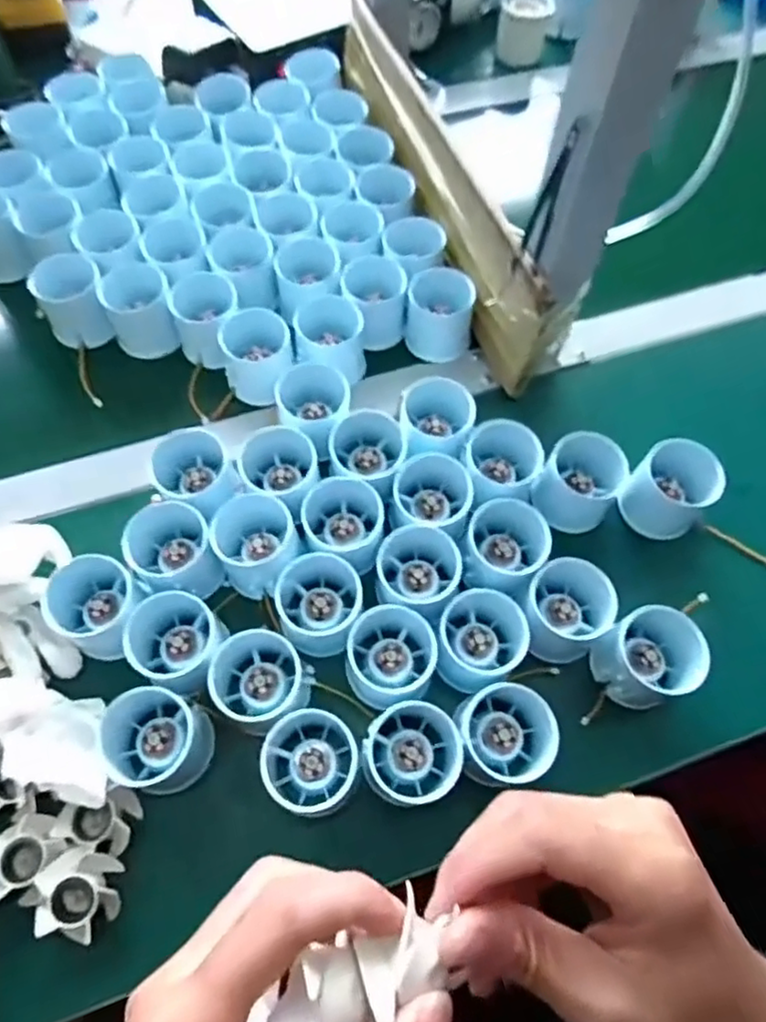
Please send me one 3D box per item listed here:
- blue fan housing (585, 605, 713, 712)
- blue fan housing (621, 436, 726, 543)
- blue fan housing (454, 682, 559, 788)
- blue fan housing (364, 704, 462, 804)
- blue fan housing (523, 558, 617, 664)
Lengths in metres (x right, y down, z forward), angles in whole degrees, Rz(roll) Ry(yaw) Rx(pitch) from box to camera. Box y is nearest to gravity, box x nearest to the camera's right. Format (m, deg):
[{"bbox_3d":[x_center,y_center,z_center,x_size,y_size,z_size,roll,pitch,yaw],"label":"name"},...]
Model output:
[{"bbox_3d":[0.162,0.091,0.390,0.051,0.053,0.050,-22,65,-12],"label":"blue fan housing"},{"bbox_3d":[0.207,-0.016,0.454,0.055,0.050,0.052,37,68,16],"label":"blue fan housing"},{"bbox_3d":[0.074,0.127,0.371,0.058,0.042,0.059,-6,63,-4],"label":"blue fan housing"},{"bbox_3d":[0.019,0.140,0.374,0.060,0.046,0.057,0,63,-1],"label":"blue fan housing"},{"bbox_3d":[0.114,0.061,0.400,0.050,0.040,0.053,0,63,-1],"label":"blue fan housing"}]

